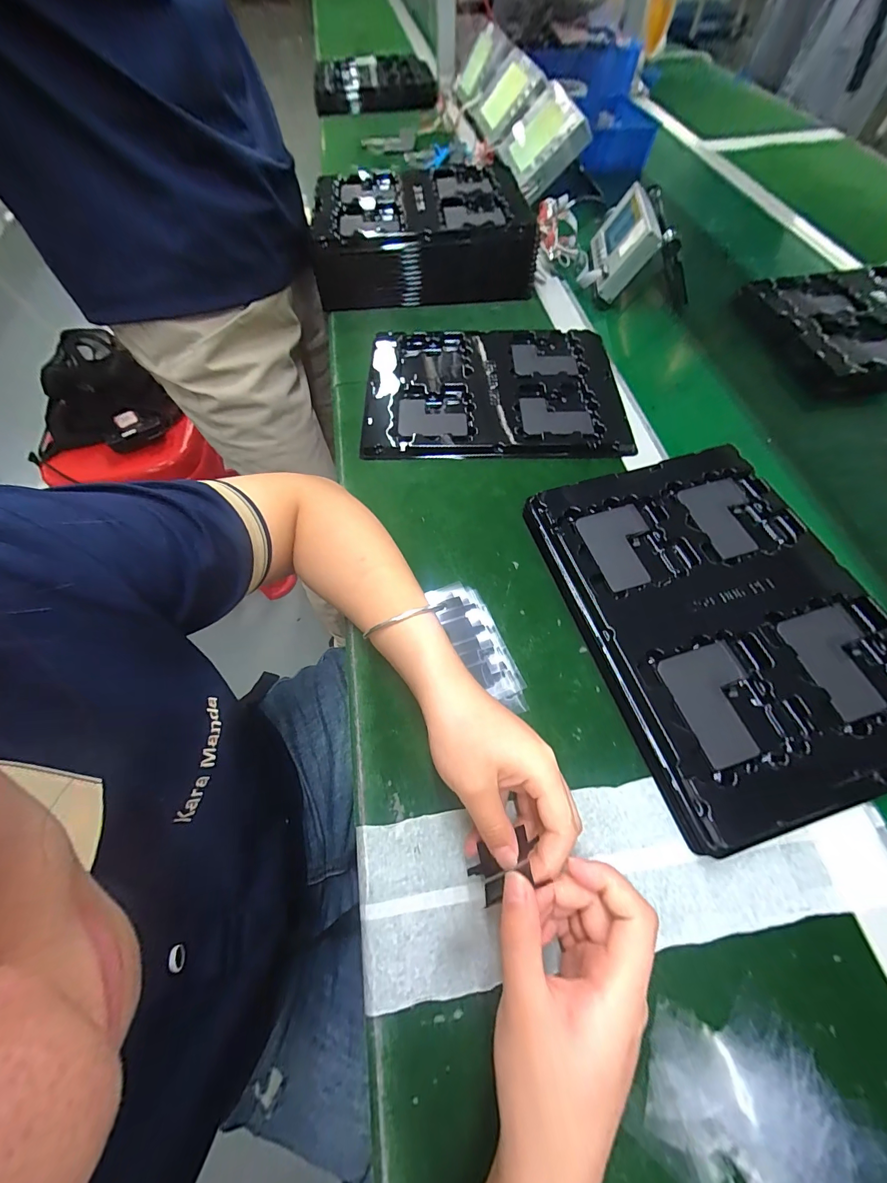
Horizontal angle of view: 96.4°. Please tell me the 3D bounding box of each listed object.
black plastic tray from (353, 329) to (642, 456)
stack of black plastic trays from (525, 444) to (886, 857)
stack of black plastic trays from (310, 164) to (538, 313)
[{"bbox_3d":[0.055,-0.249,0.476,0.292,0.015,0.228,0,62,0],"label":"black plastic tray"},{"bbox_3d":[0.220,0.013,0.322,0.220,0.037,0.296,-17,64,-9],"label":"stack of black plastic trays"},{"bbox_3d":[-0.034,-0.549,0.597,0.306,0.077,0.250,-3,63,0],"label":"stack of black plastic trays"}]

